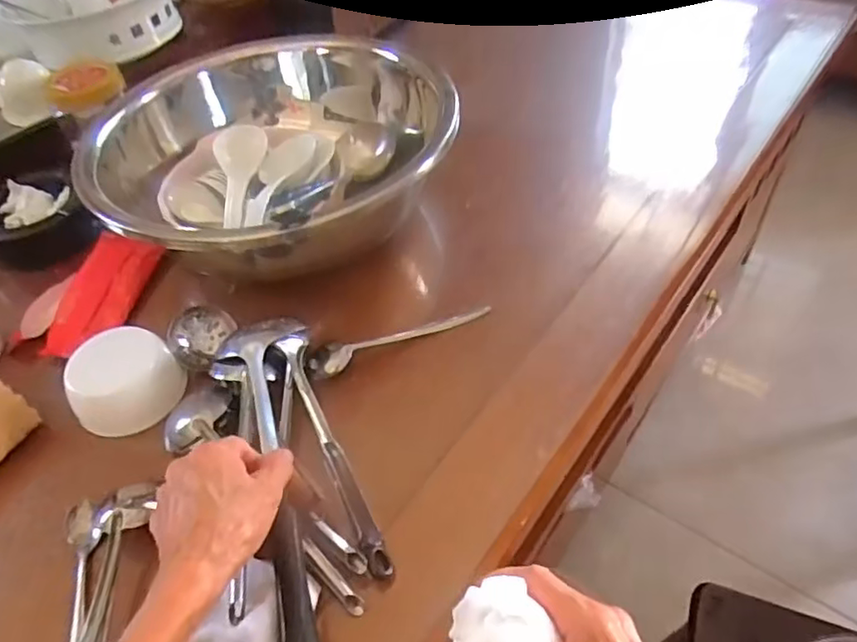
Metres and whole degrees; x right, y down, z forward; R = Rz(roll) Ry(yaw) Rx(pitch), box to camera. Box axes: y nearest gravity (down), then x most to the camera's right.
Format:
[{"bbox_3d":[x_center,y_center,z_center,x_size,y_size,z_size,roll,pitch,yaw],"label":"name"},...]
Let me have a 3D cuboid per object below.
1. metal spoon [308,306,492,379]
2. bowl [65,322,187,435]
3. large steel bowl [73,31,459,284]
[{"bbox_3d":[-0.026,0.013,0.562,0.171,0.014,0.029,-18,50,-10],"label":"metal spoon"},{"bbox_3d":[-0.261,0.050,0.529,0.086,0.056,0.071,-31,53,-20],"label":"bowl"},{"bbox_3d":[-0.147,-0.167,0.644,0.324,0.140,0.308,-3,49,3],"label":"large steel bowl"}]

